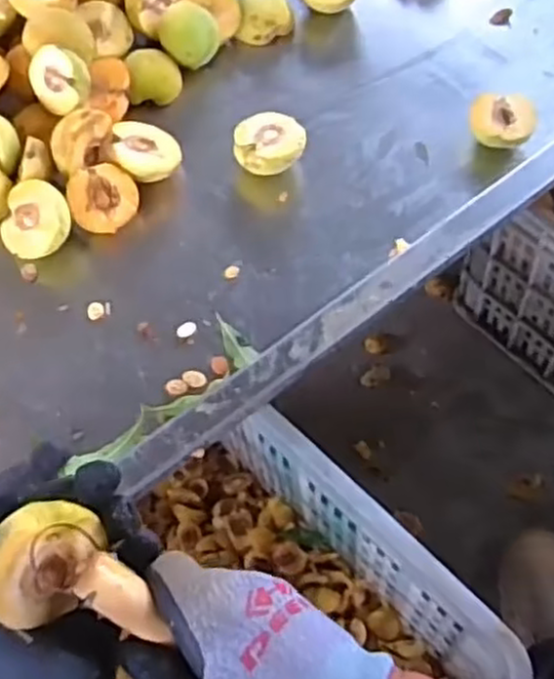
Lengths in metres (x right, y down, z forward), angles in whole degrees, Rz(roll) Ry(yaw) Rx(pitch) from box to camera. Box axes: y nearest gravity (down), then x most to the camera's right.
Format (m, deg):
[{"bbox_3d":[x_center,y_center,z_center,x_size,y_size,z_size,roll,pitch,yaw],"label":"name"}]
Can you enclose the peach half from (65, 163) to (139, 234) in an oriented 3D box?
[{"bbox_3d":[-0.148,-0.120,0.638,0.057,0.028,0.055,-2,97,-15],"label":"peach half"}]

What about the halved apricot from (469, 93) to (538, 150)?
[{"bbox_3d":[0.205,-0.195,0.668,0.059,0.026,0.043,1,61,5],"label":"halved apricot"}]

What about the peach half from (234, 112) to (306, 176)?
[{"bbox_3d":[-0.006,-0.166,0.658,0.060,0.039,0.057,-2,65,-1],"label":"peach half"}]

